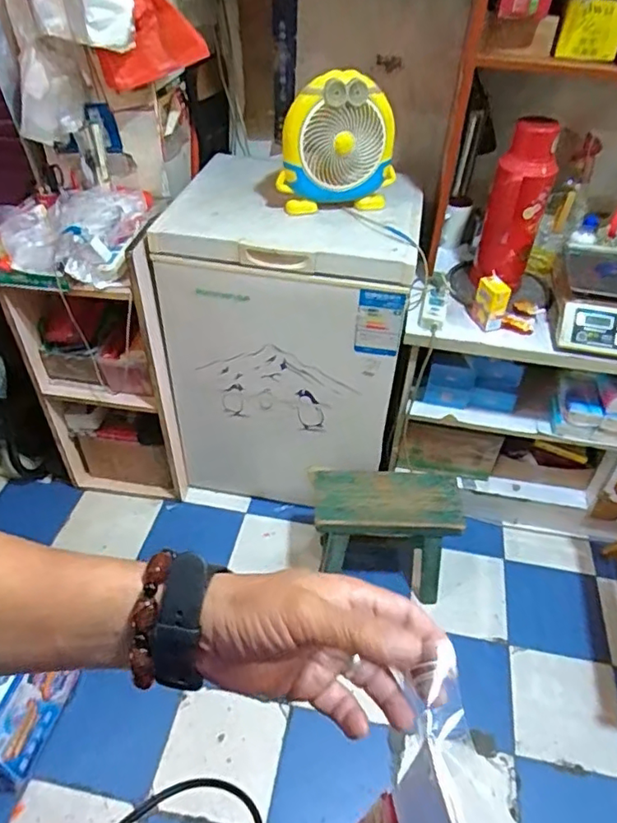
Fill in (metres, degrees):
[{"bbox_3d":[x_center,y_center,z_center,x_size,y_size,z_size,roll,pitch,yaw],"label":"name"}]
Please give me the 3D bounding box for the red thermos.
[{"bbox_3d":[0.474,-0.467,1.320,0.126,0.344,0.114,21,46,18],"label":"red thermos"}]

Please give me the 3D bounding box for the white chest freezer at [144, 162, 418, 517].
[{"bbox_3d":[-0.038,-0.215,1.555,0.559,0.713,0.507,10,44,7],"label":"white chest freezer"}]

